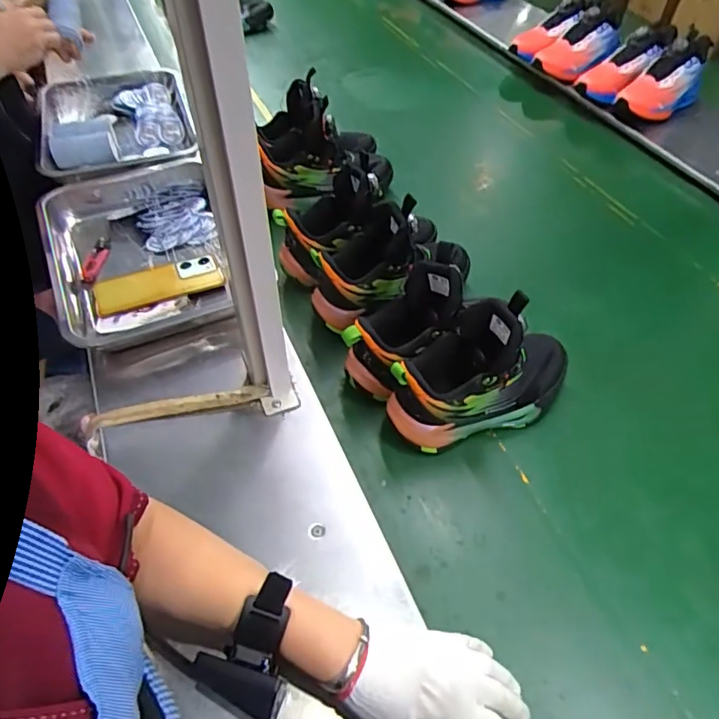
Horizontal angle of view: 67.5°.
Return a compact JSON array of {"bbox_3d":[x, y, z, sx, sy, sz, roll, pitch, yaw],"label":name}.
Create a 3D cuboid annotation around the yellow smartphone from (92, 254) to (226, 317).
[{"bbox_3d":[-0.272,-0.103,0.733,0.165,0.010,0.085,-15,47,-9],"label":"yellow smartphone"}]

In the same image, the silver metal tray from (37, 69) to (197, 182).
[{"bbox_3d":[-0.443,-0.424,0.981,0.265,0.053,0.360,-15,52,-14],"label":"silver metal tray"}]

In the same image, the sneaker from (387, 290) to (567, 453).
[{"bbox_3d":[0.143,0.011,0.599,0.232,0.160,0.085,-15,52,-14],"label":"sneaker"}]

